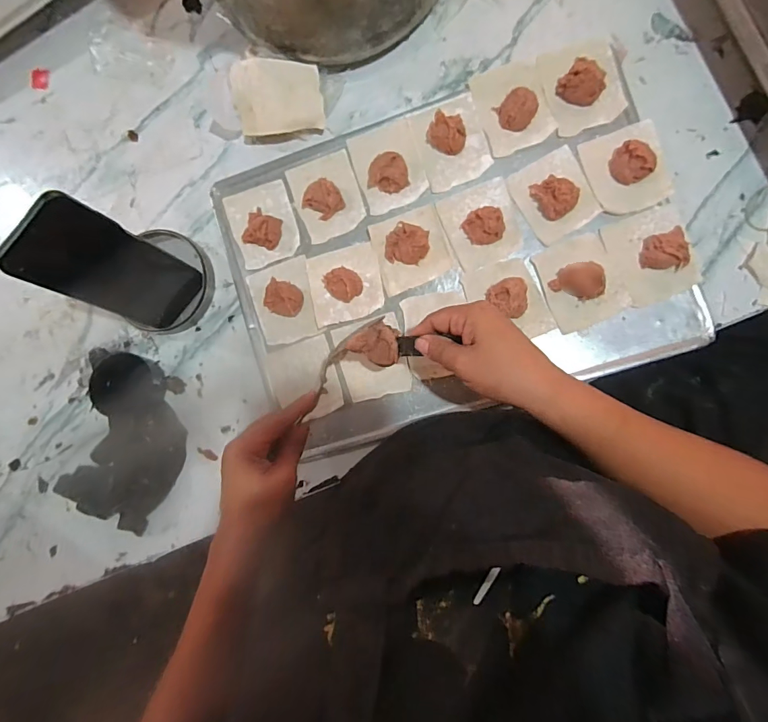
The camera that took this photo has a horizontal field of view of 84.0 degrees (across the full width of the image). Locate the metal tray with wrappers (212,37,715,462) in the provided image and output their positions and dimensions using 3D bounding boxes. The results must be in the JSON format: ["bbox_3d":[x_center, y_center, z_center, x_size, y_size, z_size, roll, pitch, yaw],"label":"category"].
[{"bbox_3d":[0.064,-0.116,0.444,0.448,0.026,0.330,-18,86,8],"label":"metal tray with wrappers"}]

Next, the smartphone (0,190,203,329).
[{"bbox_3d":[-0.265,-0.091,0.419,0.013,0.156,0.079,22,85,36],"label":"smartphone"}]

